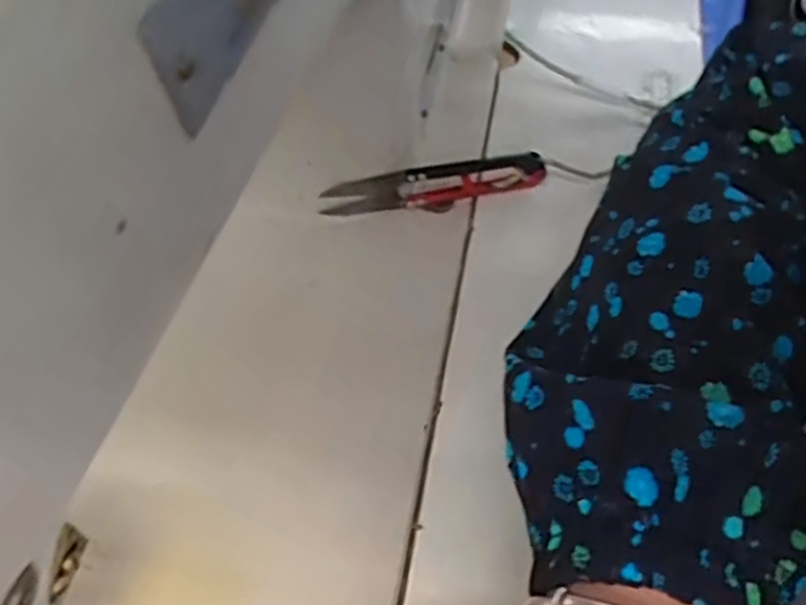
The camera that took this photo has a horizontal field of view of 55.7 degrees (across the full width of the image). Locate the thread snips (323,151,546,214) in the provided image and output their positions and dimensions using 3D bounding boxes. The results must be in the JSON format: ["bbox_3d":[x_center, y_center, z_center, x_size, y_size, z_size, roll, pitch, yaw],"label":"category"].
[{"bbox_3d":[0.015,-0.055,0.359,0.104,0.023,0.007,-8,39,-10],"label":"thread snips"}]

